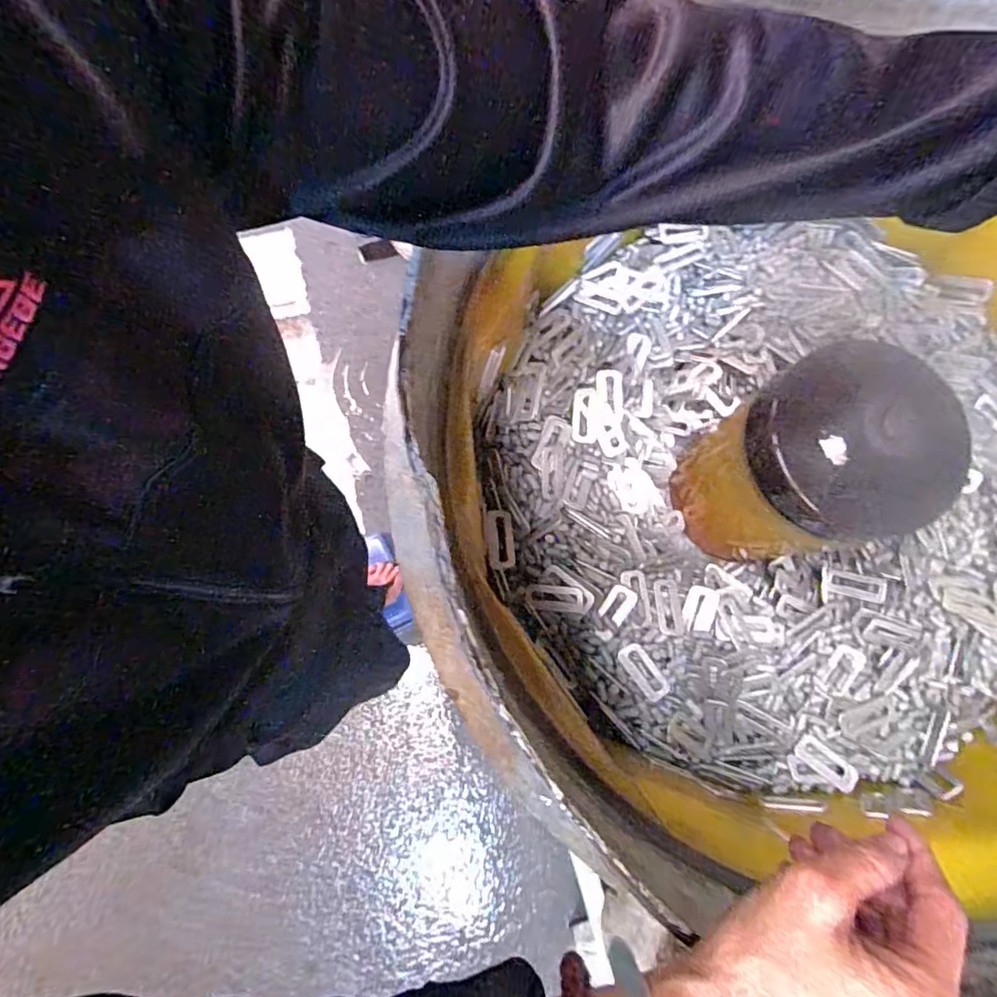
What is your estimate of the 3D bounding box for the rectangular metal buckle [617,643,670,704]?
[{"bbox_3d":[0.146,0.174,0.556,0.026,0.006,0.060,-36,82,-7],"label":"rectangular metal buckle"}]

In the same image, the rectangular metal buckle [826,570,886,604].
[{"bbox_3d":[0.393,0.096,0.609,0.056,0.007,0.027,15,86,45],"label":"rectangular metal buckle"}]

